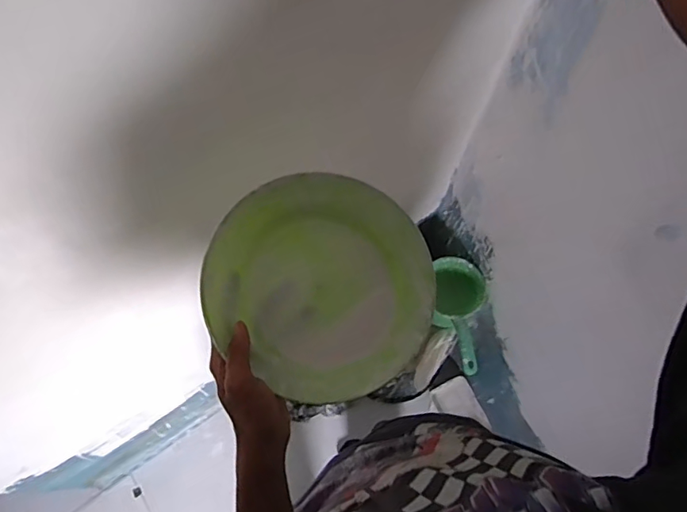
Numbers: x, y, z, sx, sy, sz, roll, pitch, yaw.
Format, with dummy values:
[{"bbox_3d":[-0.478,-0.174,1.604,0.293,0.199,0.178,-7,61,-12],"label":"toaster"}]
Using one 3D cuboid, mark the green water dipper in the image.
[{"bbox_3d":[0.276,0.142,1.131,0.113,0.126,0.263,-2,67,-4],"label":"green water dipper"}]

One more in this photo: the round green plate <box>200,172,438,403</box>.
[{"bbox_3d":[-0.019,0.027,0.478,0.214,0.042,0.214,0,86,-7],"label":"round green plate"}]

